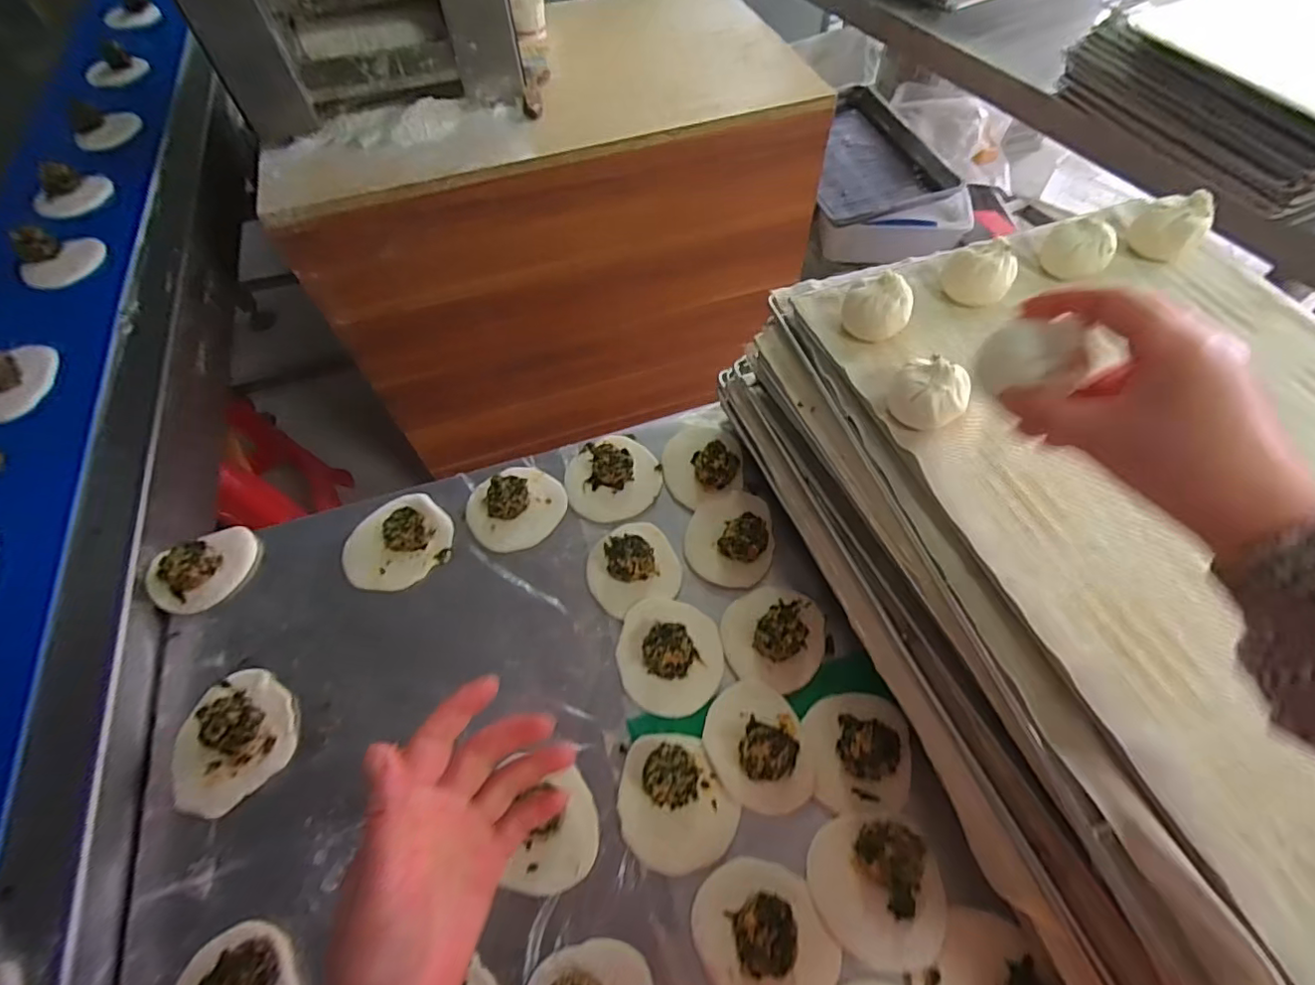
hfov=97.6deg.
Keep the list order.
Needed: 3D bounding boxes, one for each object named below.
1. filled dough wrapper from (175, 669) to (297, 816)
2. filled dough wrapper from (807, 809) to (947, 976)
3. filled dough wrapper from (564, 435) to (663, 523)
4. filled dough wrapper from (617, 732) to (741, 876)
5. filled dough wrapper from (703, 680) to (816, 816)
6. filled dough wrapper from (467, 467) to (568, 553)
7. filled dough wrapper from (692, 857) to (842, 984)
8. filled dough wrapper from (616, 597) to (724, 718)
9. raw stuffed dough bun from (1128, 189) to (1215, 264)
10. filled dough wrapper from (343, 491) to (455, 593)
[{"bbox_3d":[-0.342,0.193,0.453,0.094,0.040,0.097,0,59,1],"label":"filled dough wrapper"},{"bbox_3d":[0.153,0.272,0.396,0.088,0.031,0.085,0,59,1],"label":"filled dough wrapper"},{"bbox_3d":[-0.047,-0.022,0.575,0.093,0.030,0.098,0,59,1],"label":"filled dough wrapper"},{"bbox_3d":[0.010,0.228,0.429,0.079,0.024,0.095,-27,62,-14],"label":"filled dough wrapper"},{"bbox_3d":[0.078,0.193,0.443,0.077,0.032,0.094,-6,59,-3],"label":"filled dough wrapper"},{"bbox_3d":[-0.139,0.007,0.560,0.092,0.036,0.086,0,59,1],"label":"filled dough wrapper"},{"bbox_3d":[0.072,0.298,0.383,0.084,0.029,0.095,-24,62,-13],"label":"filled dough wrapper"},{"bbox_3d":[0.011,0.133,0.484,0.086,0.027,0.098,-6,59,-3],"label":"filled dough wrapper"},{"bbox_3d":[0.446,-0.230,0.496,0.040,0.045,0.042,0,59,1],"label":"raw stuffed dough bun"},{"bbox_3d":[-0.250,0.044,0.547,0.090,0.027,0.099,0,59,1],"label":"filled dough wrapper"}]

